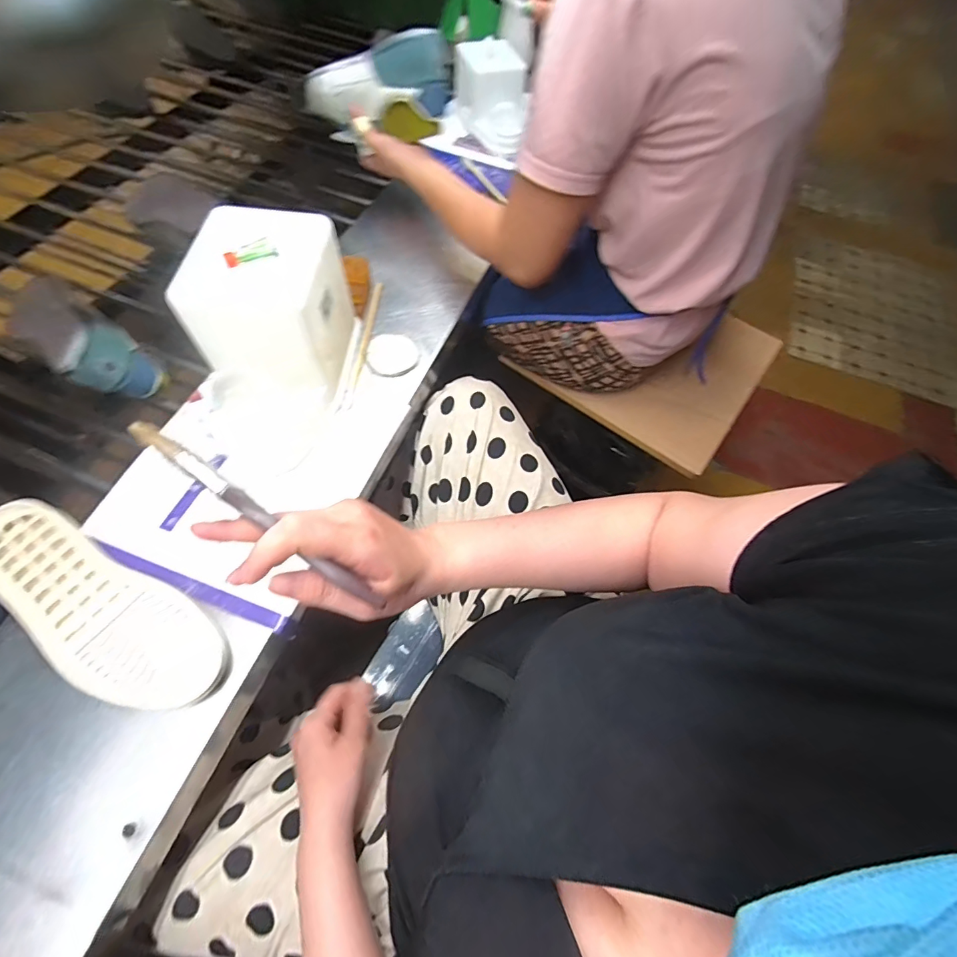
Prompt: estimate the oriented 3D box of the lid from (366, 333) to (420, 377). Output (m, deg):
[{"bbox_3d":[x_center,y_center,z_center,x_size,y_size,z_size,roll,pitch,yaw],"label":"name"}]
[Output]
[{"bbox_3d":[-0.117,-0.170,0.619,0.069,0.004,0.073,2,64,-3],"label":"lid"}]

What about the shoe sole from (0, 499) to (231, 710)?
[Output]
[{"bbox_3d":[-0.372,0.121,0.437,0.286,0.028,0.098,29,65,10],"label":"shoe sole"}]

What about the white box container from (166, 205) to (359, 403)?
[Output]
[{"bbox_3d":[-0.233,-0.190,0.530,0.128,0.168,0.160,6,64,-1],"label":"white box container"}]

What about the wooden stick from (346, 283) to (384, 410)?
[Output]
[{"bbox_3d":[-0.156,-0.189,0.626,0.011,0.007,0.225,6,61,0],"label":"wooden stick"}]

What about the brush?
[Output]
[{"bbox_3d":[-0.133,0.020,0.270,0.170,0.008,0.011,37,64,-1],"label":"brush"}]

